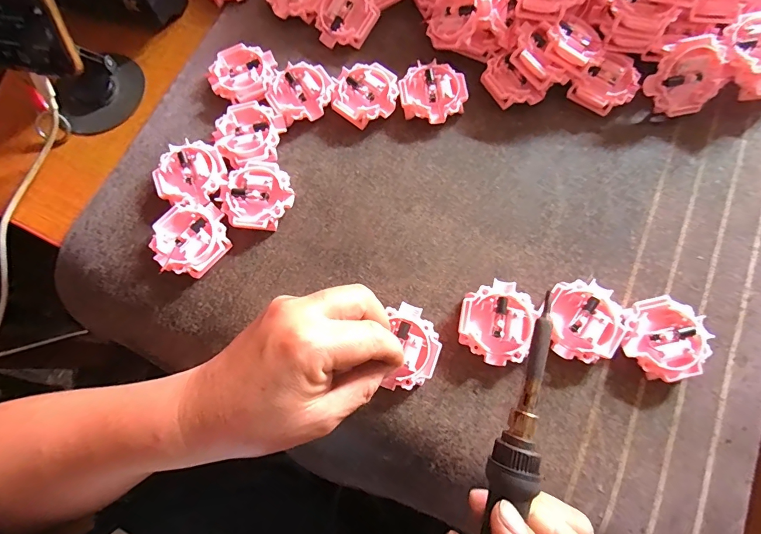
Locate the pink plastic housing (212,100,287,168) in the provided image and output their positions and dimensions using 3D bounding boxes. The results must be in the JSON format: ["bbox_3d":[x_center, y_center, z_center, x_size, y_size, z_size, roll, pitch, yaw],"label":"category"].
[{"bbox_3d":[-0.105,-0.104,0.308,0.051,0.015,0.055,-1,75,2],"label":"pink plastic housing"}]

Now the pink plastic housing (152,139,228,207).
[{"bbox_3d":[-0.145,-0.070,0.301,0.052,0.016,0.051,-1,75,2],"label":"pink plastic housing"}]

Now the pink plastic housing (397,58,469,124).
[{"bbox_3d":[0.042,-0.140,0.315,0.052,0.014,0.050,-10,75,-1],"label":"pink plastic housing"}]

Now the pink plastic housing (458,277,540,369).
[{"bbox_3d":[0.079,0.038,0.265,0.048,0.014,0.054,19,76,7],"label":"pink plastic housing"}]

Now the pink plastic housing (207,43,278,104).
[{"bbox_3d":[-0.114,-0.160,0.326,0.054,0.015,0.053,-1,75,2],"label":"pink plastic housing"}]

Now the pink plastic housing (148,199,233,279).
[{"bbox_3d":[-0.139,-0.021,0.286,0.050,0.015,0.054,-1,75,2],"label":"pink plastic housing"}]

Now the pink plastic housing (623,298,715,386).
[{"bbox_3d":[0.188,0.048,0.259,0.051,0.015,0.051,-1,75,2],"label":"pink plastic housing"}]

